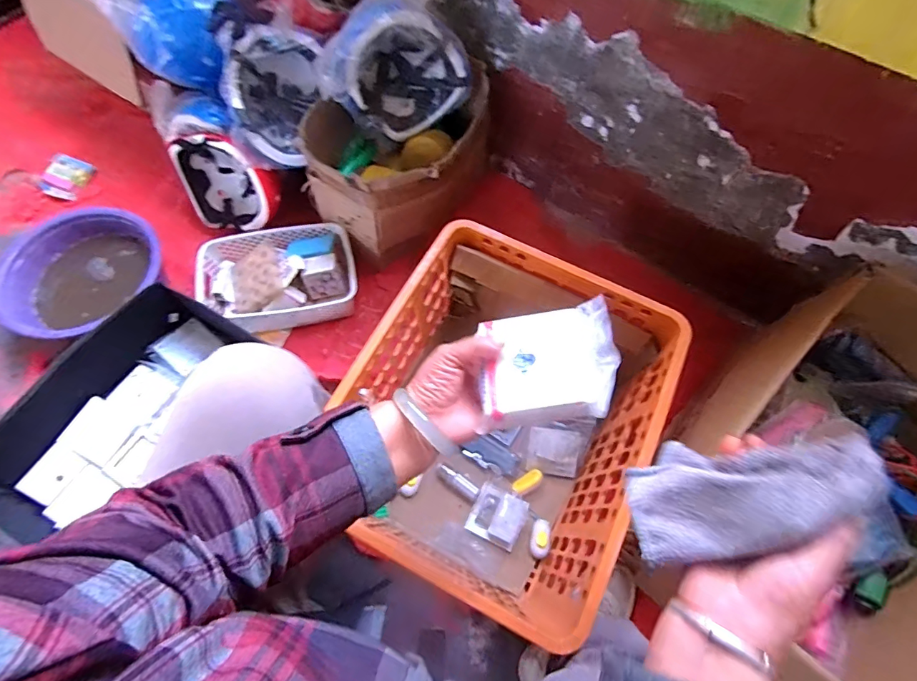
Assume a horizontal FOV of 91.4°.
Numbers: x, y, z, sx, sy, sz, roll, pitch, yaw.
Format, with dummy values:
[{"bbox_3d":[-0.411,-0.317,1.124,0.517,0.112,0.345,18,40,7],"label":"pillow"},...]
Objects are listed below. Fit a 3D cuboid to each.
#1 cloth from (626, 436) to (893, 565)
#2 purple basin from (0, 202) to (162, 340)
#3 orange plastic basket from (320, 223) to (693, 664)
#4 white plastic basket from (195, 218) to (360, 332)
[{"bbox_3d":[0.205,0.104,0.317,0.166,0.058,0.073,-16,67,8],"label":"cloth"},{"bbox_3d":[-0.748,-0.132,0.908,0.284,0.134,0.275,1,67,-1],"label":"purple basin"},{"bbox_3d":[0.062,0.116,0.720,0.390,0.280,0.456,26,69,9],"label":"orange plastic basket"},{"bbox_3d":[-0.363,-0.131,0.916,0.299,0.085,0.212,-12,68,-7],"label":"white plastic basket"}]

